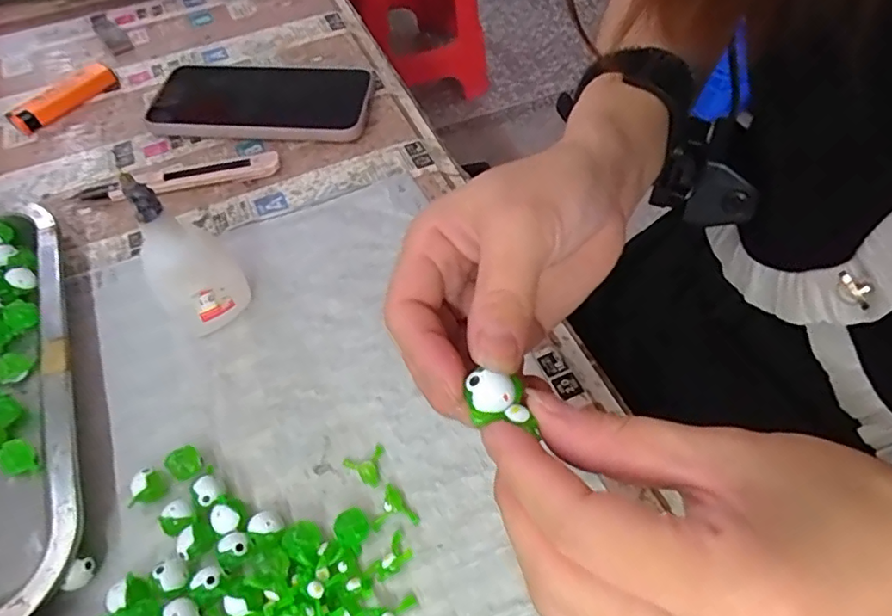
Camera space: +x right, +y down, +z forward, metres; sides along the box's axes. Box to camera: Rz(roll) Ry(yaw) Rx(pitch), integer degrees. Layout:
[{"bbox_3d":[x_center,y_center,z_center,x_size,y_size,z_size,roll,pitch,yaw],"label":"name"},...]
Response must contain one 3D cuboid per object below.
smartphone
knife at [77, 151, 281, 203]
[{"bbox_3d":[-0.136,-0.159,0.424,0.157,0.012,0.086,4,55,5],"label":"smartphone"},{"bbox_3d":[-0.180,-0.089,0.379,0.135,0.015,0.019,-10,55,-6],"label":"knife"}]

